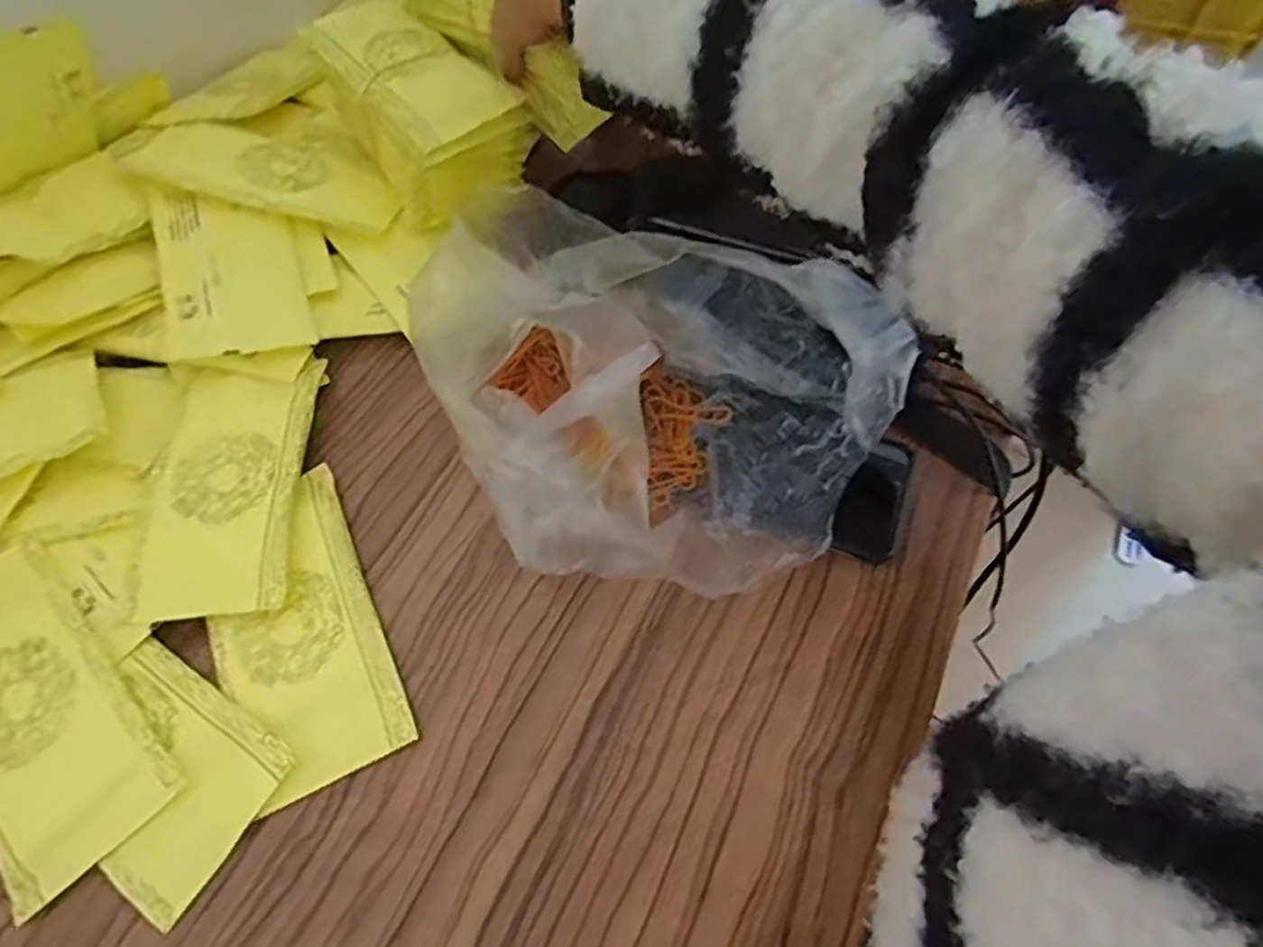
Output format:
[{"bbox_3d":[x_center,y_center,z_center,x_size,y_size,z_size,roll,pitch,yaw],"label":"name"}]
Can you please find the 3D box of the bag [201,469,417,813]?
[{"bbox_3d":[-0.180,0.080,0.367,0.081,0.009,0.166,-24,65,-12],"label":"bag"}]

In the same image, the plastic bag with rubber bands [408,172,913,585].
[{"bbox_3d":[0.013,-0.029,0.347,0.210,0.164,0.142,18,56,18],"label":"plastic bag with rubber bands"}]

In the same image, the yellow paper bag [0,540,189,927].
[{"bbox_3d":[-0.299,0.116,0.343,0.080,0.007,0.170,-39,72,-14],"label":"yellow paper bag"}]

